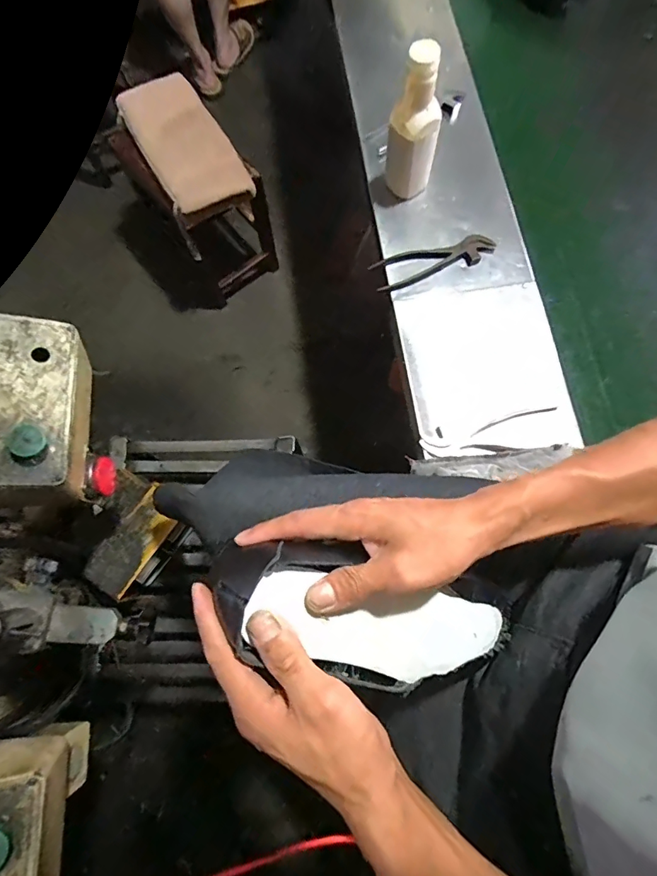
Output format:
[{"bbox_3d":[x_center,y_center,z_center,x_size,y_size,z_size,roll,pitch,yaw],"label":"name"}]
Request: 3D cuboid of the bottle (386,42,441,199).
[{"bbox_3d":[0.121,-0.442,0.642,0.071,0.220,0.062,9,74,4],"label":"bottle"}]

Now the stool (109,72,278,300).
[{"bbox_3d":[-0.345,-0.672,1.333,0.270,0.480,0.362,-35,76,-9],"label":"stool"}]

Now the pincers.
[{"bbox_3d":[0.166,-0.274,0.697,0.190,0.016,0.058,-11,74,-2],"label":"pincers"}]

